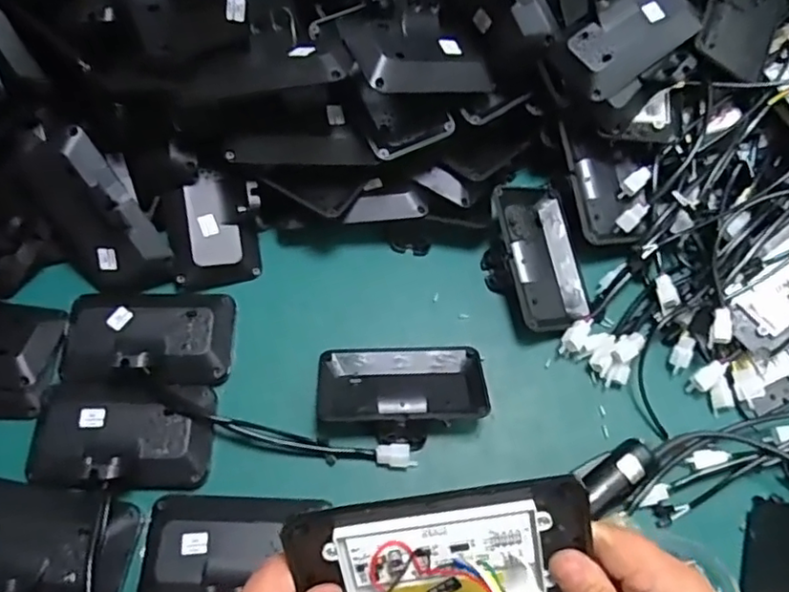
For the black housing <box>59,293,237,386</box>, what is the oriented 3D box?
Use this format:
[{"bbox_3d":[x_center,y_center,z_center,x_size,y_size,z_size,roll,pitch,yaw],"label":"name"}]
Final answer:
[{"bbox_3d":[-0.239,0.035,0.581,0.162,0.043,0.095,2,66,0],"label":"black housing"}]

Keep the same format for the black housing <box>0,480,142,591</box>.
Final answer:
[{"bbox_3d":[-0.300,0.203,0.496,0.154,0.031,0.094,6,66,2],"label":"black housing"}]

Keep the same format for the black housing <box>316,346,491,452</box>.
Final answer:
[{"bbox_3d":[0.007,0.089,0.575,0.155,0.040,0.096,-1,66,-1],"label":"black housing"}]

